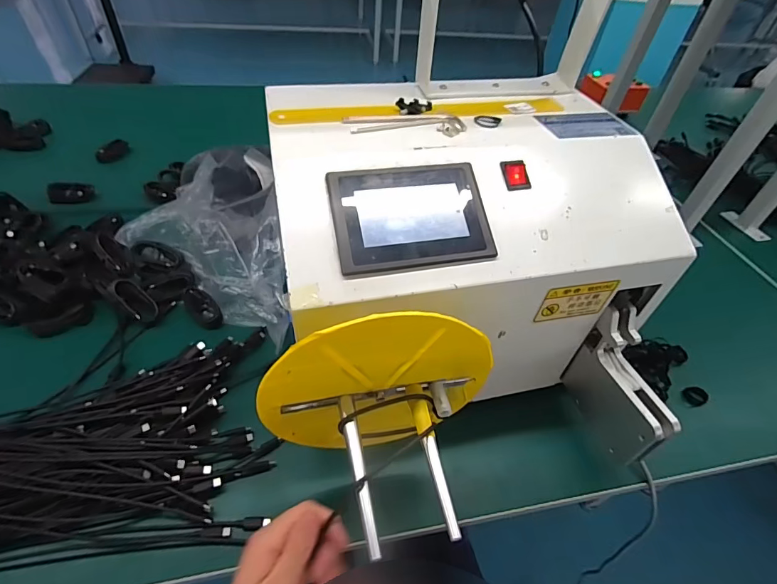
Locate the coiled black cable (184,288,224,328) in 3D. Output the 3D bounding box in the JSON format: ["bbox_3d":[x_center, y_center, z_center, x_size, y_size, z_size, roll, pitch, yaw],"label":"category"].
[{"bbox_3d":[-0.272,0.024,0.599,0.077,0.025,0.034,37,53,26],"label":"coiled black cable"}]

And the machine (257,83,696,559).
[{"bbox_3d":[0.082,-0.018,0.428,0.394,0.225,0.411,-4,47,-10],"label":"machine"}]

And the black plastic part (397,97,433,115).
[{"bbox_3d":[0.030,-0.204,0.446,0.041,0.012,0.016,-9,48,-14],"label":"black plastic part"}]

